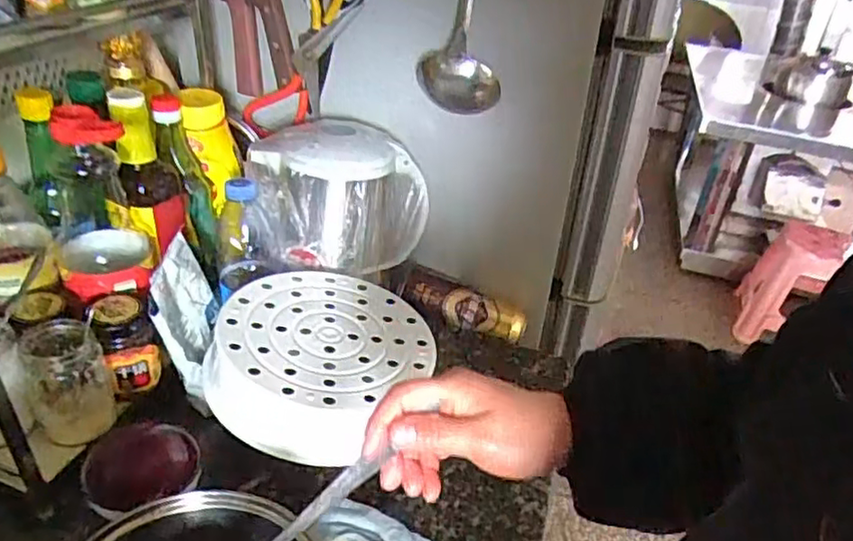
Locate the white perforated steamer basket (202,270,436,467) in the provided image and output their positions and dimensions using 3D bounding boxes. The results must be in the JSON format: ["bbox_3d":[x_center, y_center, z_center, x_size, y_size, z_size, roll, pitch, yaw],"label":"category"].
[{"bbox_3d":[-0.101,0.083,0.657,0.217,0.063,0.230,26,38,27],"label":"white perforated steamer basket"}]

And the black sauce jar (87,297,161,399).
[{"bbox_3d":[-0.301,0.072,0.638,0.063,0.082,0.053,30,40,31],"label":"black sauce jar"}]

